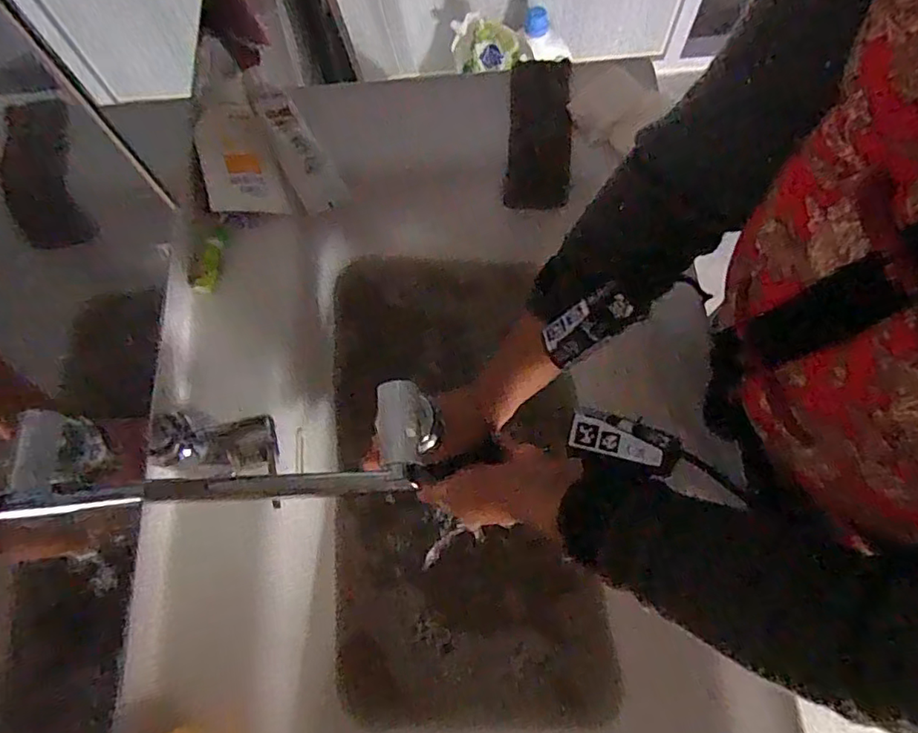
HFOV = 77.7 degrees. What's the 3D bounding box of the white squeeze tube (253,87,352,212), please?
[{"bbox_3d":[-0.167,-0.224,0.590,0.046,0.010,0.140,-30,84,-15],"label":"white squeeze tube"}]

